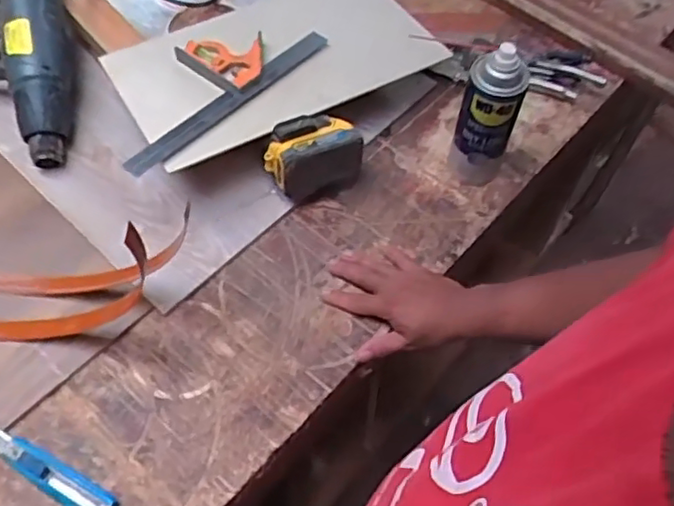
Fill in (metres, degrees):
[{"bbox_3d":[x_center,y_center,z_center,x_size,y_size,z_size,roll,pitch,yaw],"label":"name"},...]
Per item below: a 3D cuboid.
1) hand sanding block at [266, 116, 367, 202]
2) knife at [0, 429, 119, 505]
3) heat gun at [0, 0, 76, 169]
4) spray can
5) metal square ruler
[{"bbox_3d":[-0.027,-0.115,0.775,0.111,0.084,0.065,-30,64,-17],"label":"hand sanding block"},{"bbox_3d":[-0.276,0.212,0.620,0.148,0.017,0.036,31,64,16],"label":"knife"},{"bbox_3d":[-0.427,-0.274,0.847,0.321,0.122,0.175,37,66,19],"label":"heat gun"},{"bbox_3d":[0.171,-0.149,0.747,0.064,0.200,0.058,20,61,10],"label":"spray can"},{"bbox_3d":[-0.153,-0.205,0.766,0.120,0.026,0.292,38,68,18],"label":"metal square ruler"}]

